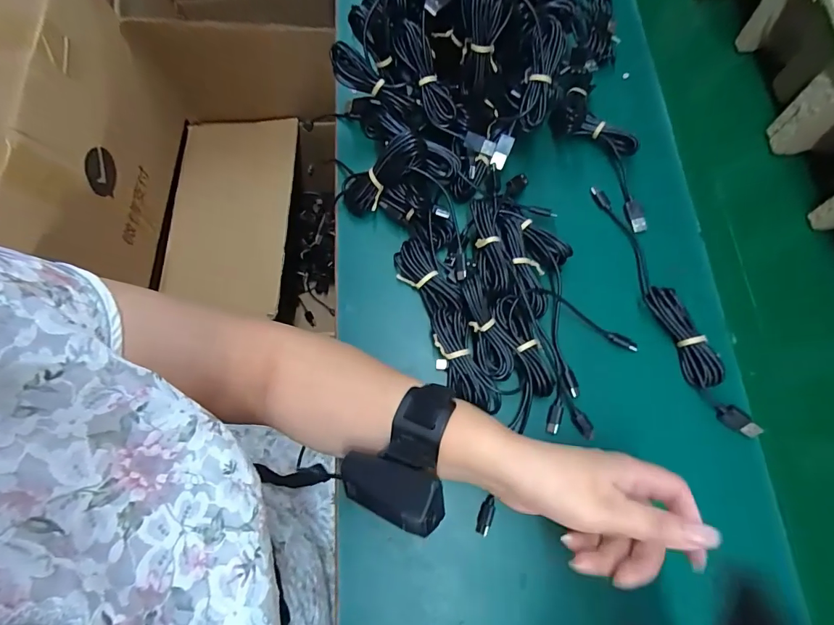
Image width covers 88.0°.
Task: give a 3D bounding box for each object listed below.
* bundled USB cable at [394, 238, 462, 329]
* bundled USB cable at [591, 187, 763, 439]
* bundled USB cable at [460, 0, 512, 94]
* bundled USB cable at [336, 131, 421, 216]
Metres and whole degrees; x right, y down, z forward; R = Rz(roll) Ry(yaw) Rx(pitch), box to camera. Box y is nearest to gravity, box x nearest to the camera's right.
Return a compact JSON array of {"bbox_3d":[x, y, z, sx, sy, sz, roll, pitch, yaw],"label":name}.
[{"bbox_3d":[0.009,-0.030,0.384,0.040,0.016,0.078,-31,72,-12],"label":"bundled USB cable"},{"bbox_3d":[0.220,-0.008,0.384,0.027,0.025,0.246,-21,70,-8],"label":"bundled USB cable"},{"bbox_3d":[0.057,-0.243,0.381,0.040,0.087,0.042,6,41,2],"label":"bundled USB cable"},{"bbox_3d":[-0.034,-0.127,0.399,0.091,0.022,0.038,-36,69,23],"label":"bundled USB cable"}]

